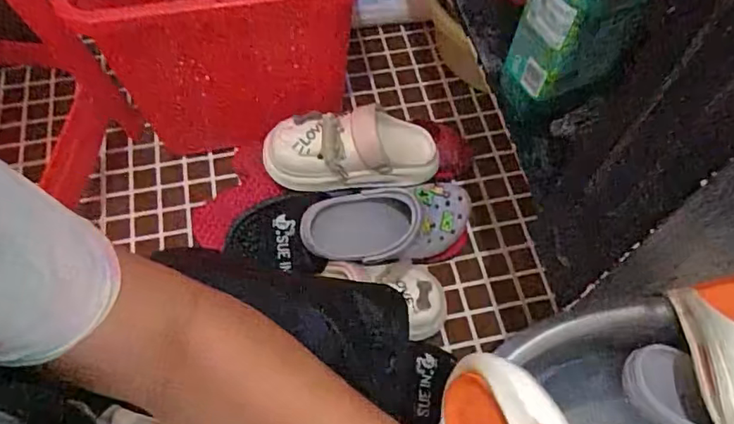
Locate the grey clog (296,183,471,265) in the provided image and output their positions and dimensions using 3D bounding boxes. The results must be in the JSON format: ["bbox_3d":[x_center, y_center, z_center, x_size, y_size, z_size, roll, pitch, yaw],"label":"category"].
[{"bbox_3d":[0.029,0.012,0.756,0.227,0.085,0.095,-7,62,-5],"label":"grey clog"}]

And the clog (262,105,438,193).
[{"bbox_3d":[-0.014,-0.087,0.780,0.242,0.097,0.089,-2,61,-22],"label":"clog"}]

